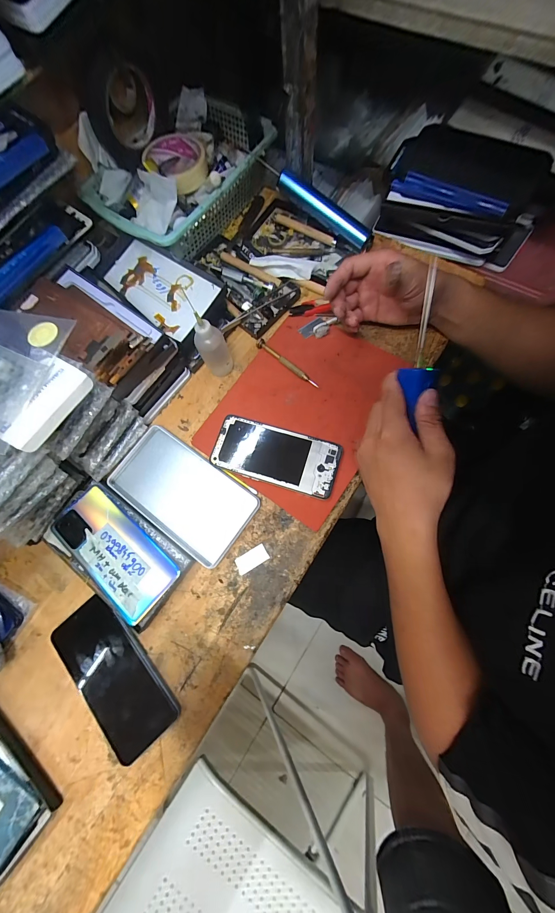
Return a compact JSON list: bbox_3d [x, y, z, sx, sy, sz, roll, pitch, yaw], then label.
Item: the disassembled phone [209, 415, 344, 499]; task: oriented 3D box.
[{"bbox_3d":[-0.003,-0.002,0.373,0.156,0.009,0.073,16,77,8],"label":"disassembled phone"}]

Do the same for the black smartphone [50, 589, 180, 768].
[{"bbox_3d":[-0.184,0.240,0.327,0.163,0.012,0.076,43,82,13],"label":"black smartphone"}]

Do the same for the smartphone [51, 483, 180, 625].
[{"bbox_3d":[-0.194,0.111,0.352,0.160,0.015,0.086,36,70,13],"label":"smartphone"}]

